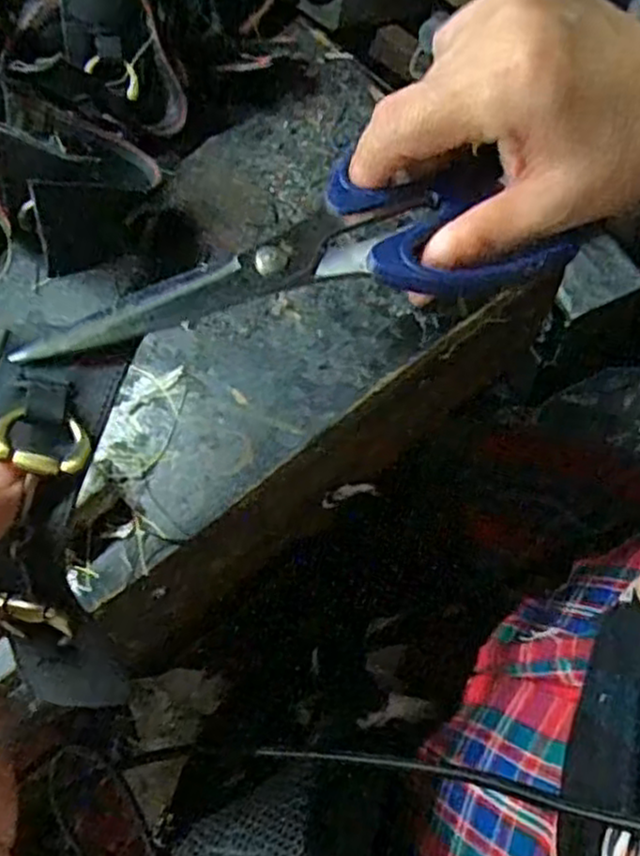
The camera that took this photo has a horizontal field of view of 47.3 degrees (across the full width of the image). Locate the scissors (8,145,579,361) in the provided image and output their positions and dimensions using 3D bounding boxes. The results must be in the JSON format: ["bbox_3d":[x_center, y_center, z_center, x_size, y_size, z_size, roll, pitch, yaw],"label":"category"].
[{"bbox_3d":[-0.006,-0.052,0.239,0.174,0.008,0.059,-18,64,-16],"label":"scissors"}]

